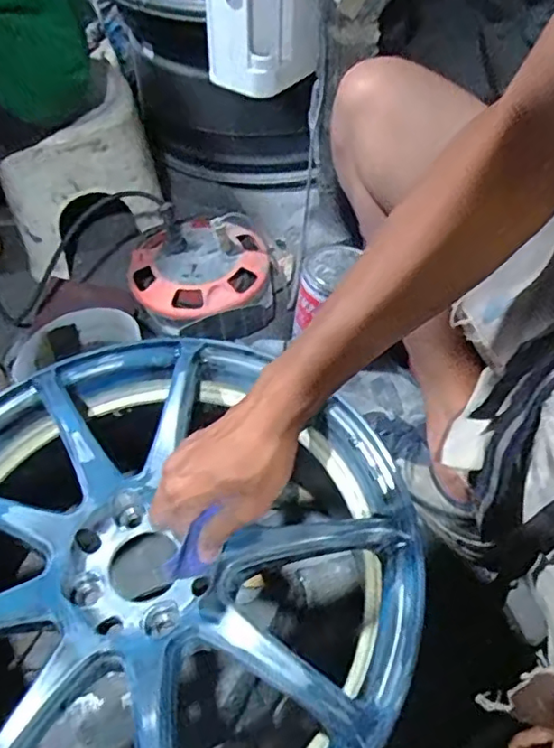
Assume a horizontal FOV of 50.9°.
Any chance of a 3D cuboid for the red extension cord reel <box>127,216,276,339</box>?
[{"bbox_3d":[-0.113,-0.159,0.866,0.201,0.089,0.239,-9,52,-5],"label":"red extension cord reel"}]

